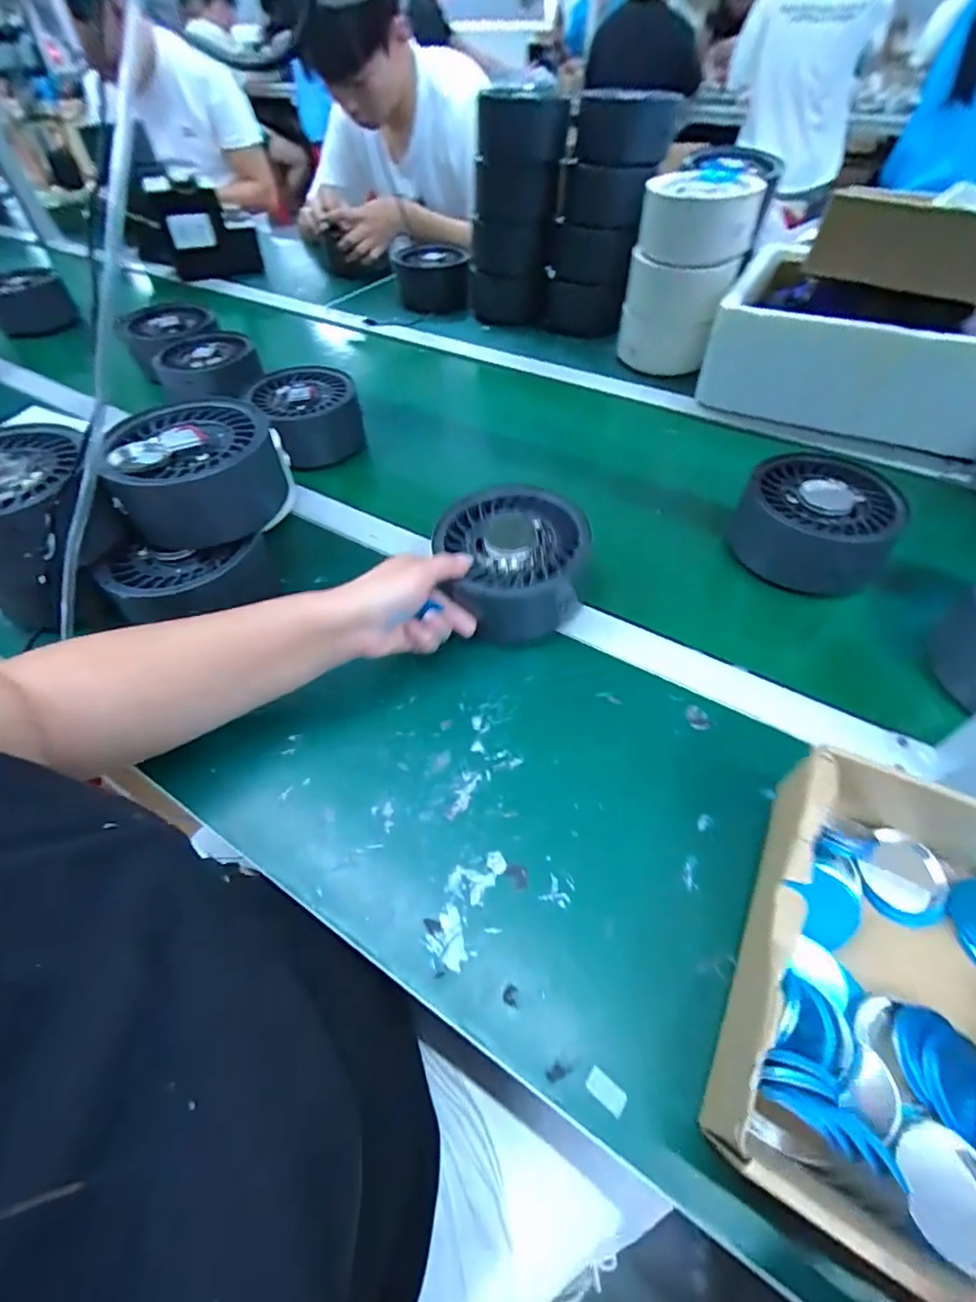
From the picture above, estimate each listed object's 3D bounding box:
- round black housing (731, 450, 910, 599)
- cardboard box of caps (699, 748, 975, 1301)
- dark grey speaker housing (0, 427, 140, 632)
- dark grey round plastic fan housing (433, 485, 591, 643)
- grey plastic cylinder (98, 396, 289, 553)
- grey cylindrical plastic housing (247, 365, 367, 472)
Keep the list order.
[{"bbox_3d":[0.323,-0.129,0.519,0.130,0.068,0.134,-1,51,1],"label":"round black housing"},{"bbox_3d":[0.227,0.185,0.264,0.179,0.078,0.212,23,55,20],"label":"cardboard box of caps"},{"bbox_3d":[-0.382,-0.111,0.444,0.130,0.092,0.143,-31,56,-21],"label":"dark grey speaker housing"},{"bbox_3d":[0.023,-0.078,0.484,0.127,0.073,0.131,-1,51,1],"label":"dark grey round plastic fan housing"},{"bbox_3d":[-0.252,-0.158,0.468,0.130,0.076,0.138,-18,52,-12],"label":"grey plastic cylinder"},{"bbox_3d":[-0.225,-0.297,0.670,0.114,0.072,0.124,-24,54,-17],"label":"grey cylindrical plastic housing"}]

